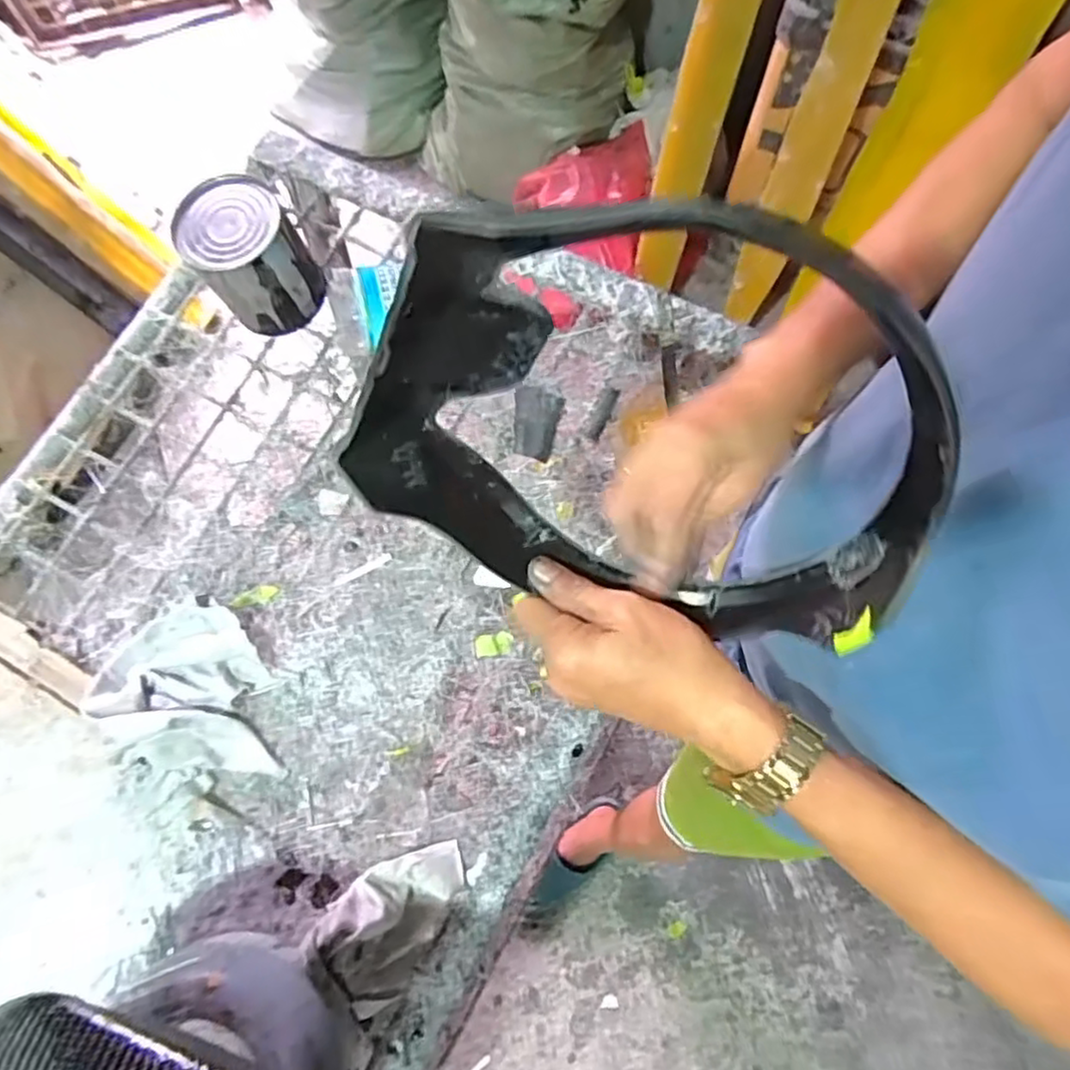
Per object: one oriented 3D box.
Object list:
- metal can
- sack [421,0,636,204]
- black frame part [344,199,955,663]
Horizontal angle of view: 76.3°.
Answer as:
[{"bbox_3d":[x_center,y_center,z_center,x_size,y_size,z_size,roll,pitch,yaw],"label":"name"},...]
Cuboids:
[{"bbox_3d":[-0.271,-0.263,0.656,0.101,0.117,0.093,0,70,0],"label":"metal can"},{"bbox_3d":[-0.034,-1.063,1.491,0.471,0.526,0.353,-3,70,-1],"label":"sack"},{"bbox_3d":[0.051,-0.036,0.293,0.252,0.199,0.102,16,69,7],"label":"black frame part"}]

